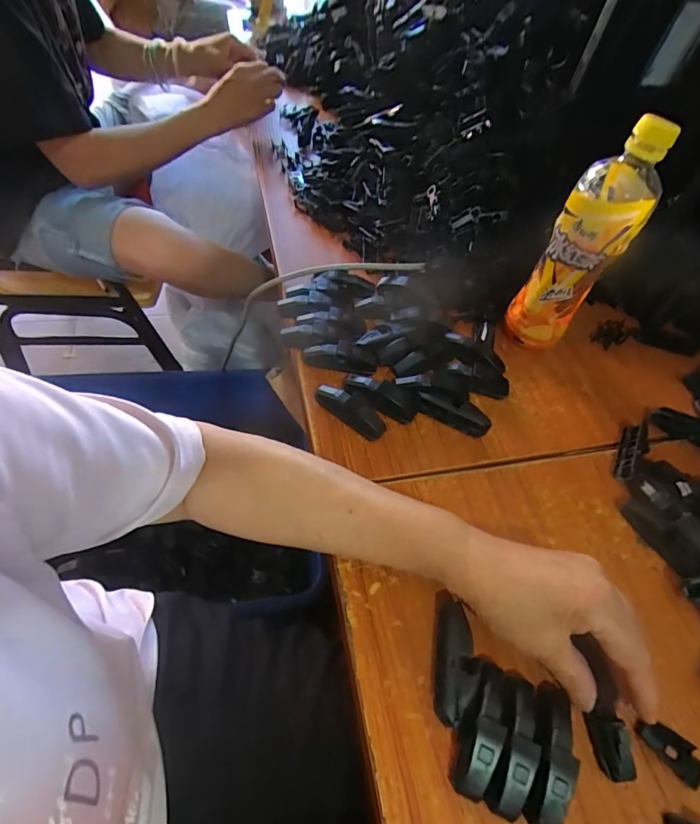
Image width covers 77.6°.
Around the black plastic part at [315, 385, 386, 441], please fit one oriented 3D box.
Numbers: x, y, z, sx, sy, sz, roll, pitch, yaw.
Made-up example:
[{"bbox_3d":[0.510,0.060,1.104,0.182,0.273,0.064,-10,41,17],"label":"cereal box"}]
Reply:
[{"bbox_3d":[0.000,-0.002,0.395,0.073,0.022,0.017,35,58,15],"label":"black plastic part"}]

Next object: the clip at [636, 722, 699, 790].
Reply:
[{"bbox_3d":[0.212,0.222,0.285,0.019,0.006,0.044,-36,67,-27],"label":"clip"}]

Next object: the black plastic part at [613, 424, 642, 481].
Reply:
[{"bbox_3d":[0.266,0.038,0.417,0.006,0.018,0.069,52,53,-19],"label":"black plastic part"}]

